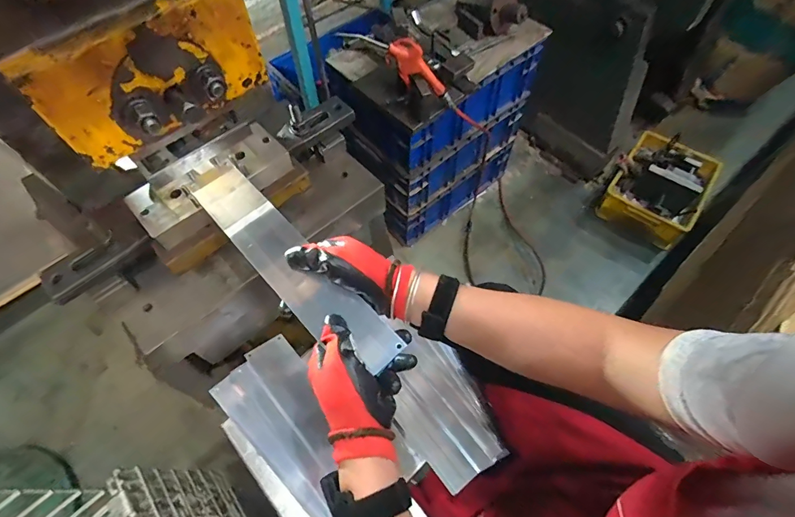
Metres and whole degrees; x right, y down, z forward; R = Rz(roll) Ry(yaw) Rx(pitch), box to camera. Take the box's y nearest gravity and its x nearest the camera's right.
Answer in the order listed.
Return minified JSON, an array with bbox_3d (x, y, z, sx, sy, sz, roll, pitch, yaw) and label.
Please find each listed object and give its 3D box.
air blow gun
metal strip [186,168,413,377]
[{"bbox_3d":[0.015,-0.385,0.788,0.253,0.077,0.027,25,59,-23],"label":"air blow gun"},{"bbox_3d":[-0.119,0.005,0.446,0.062,0.009,0.305,-39,69,-20],"label":"metal strip"}]

